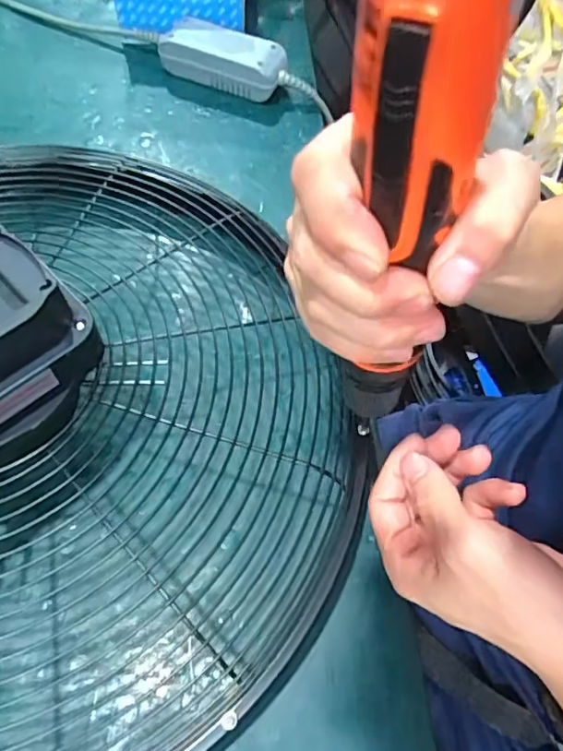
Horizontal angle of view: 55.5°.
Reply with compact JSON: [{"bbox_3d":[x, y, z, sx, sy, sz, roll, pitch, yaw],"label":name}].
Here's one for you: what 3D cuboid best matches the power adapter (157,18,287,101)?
[{"bbox_3d":[-0.057,-0.320,0.540,0.127,0.045,0.053,21,60,6],"label":"power adapter"}]

